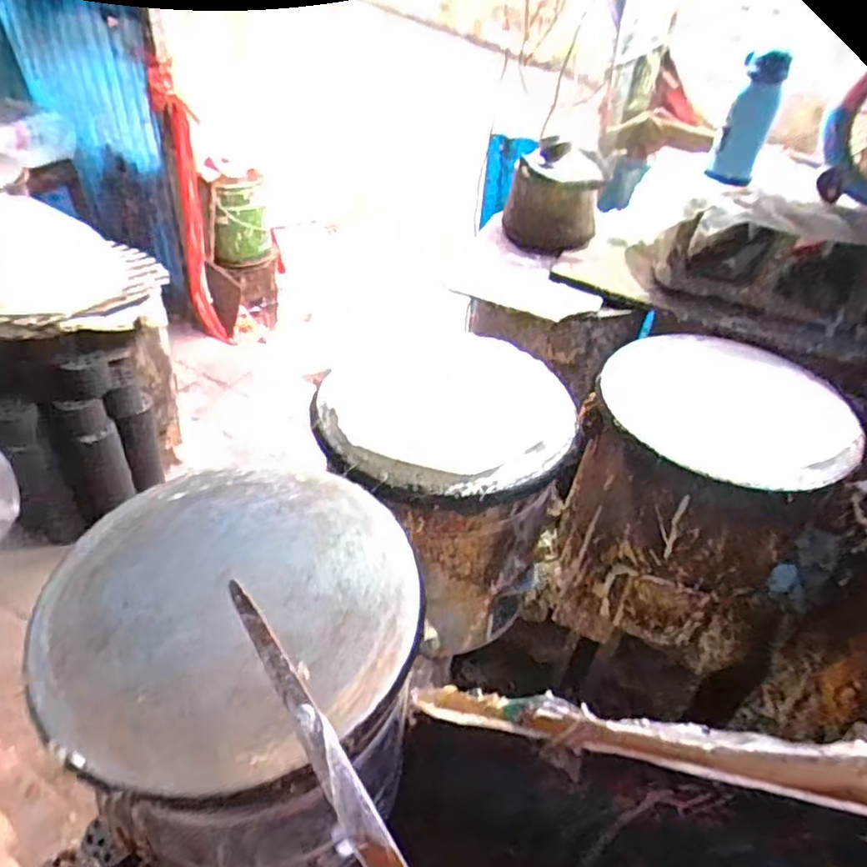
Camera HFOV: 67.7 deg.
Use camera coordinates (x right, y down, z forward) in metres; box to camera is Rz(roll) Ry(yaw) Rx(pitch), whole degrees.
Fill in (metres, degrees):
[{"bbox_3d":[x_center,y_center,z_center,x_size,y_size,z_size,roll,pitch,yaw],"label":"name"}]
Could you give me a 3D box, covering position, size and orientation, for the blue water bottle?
[{"bbox_3d":[0.509,-0.511,1.045,0.064,0.186,0.079,15,42,12],"label":"blue water bottle"}]

